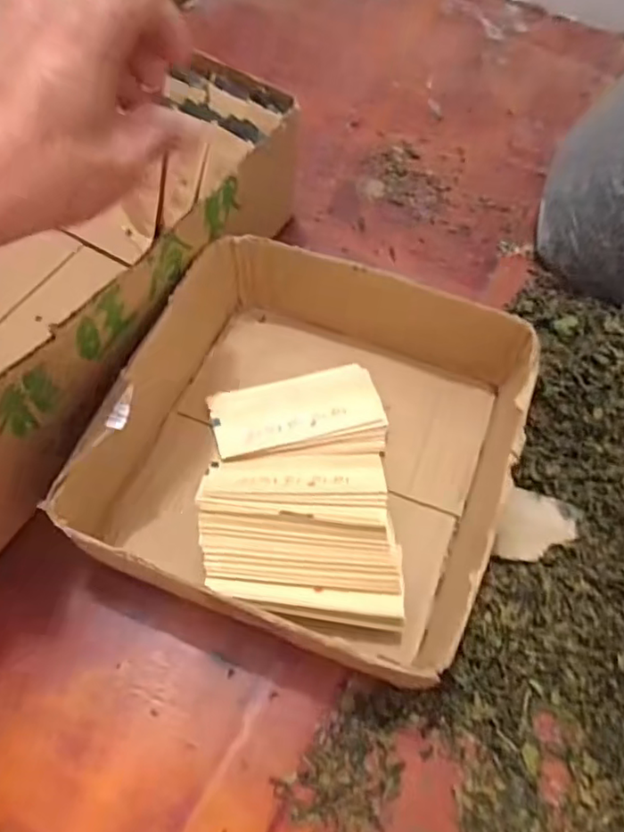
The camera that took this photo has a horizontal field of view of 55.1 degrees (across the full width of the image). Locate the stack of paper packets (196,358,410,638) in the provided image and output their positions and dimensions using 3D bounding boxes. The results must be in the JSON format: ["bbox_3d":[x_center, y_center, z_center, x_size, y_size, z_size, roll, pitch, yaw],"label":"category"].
[{"bbox_3d":[-0.008,0.046,0.382,0.120,0.041,0.177,1,63,-3],"label":"stack of paper packets"}]

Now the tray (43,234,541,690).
[{"bbox_3d":[-0.004,0.015,0.376,0.255,0.080,0.230,21,63,7],"label":"tray"}]

